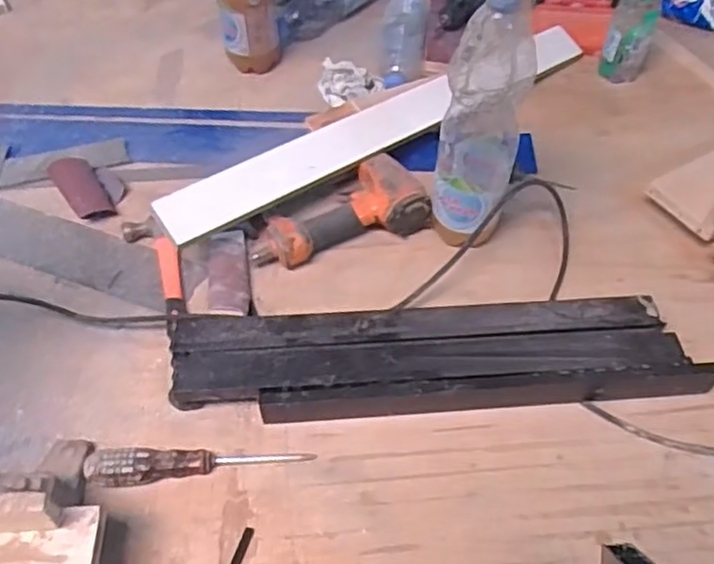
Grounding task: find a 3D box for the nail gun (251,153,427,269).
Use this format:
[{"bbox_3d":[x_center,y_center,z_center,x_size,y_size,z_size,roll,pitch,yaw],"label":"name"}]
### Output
[{"bbox_3d":[-0.030,-0.085,0.840,0.218,0.055,0.105,-21,57,-16],"label":"nail gun"}]

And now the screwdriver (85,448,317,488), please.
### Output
[{"bbox_3d":[-0.153,0.178,0.663,0.210,0.029,0.034,-3,54,-4],"label":"screwdriver"}]

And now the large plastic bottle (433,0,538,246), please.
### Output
[{"bbox_3d":[0.136,-0.162,0.738,0.089,0.324,0.092,13,55,9],"label":"large plastic bottle"}]

